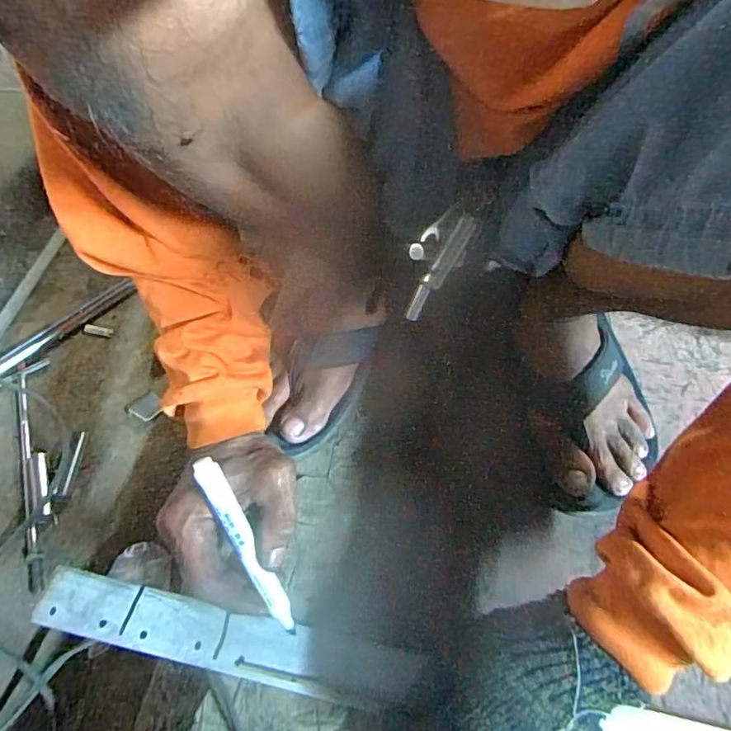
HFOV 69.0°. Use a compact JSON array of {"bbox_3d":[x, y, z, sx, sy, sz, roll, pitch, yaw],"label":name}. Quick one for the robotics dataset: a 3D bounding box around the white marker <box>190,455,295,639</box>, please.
[{"bbox_3d":[-0.073,0.118,0.336,0.013,0.008,0.126,-28,103,-17],"label":"white marker"}]

